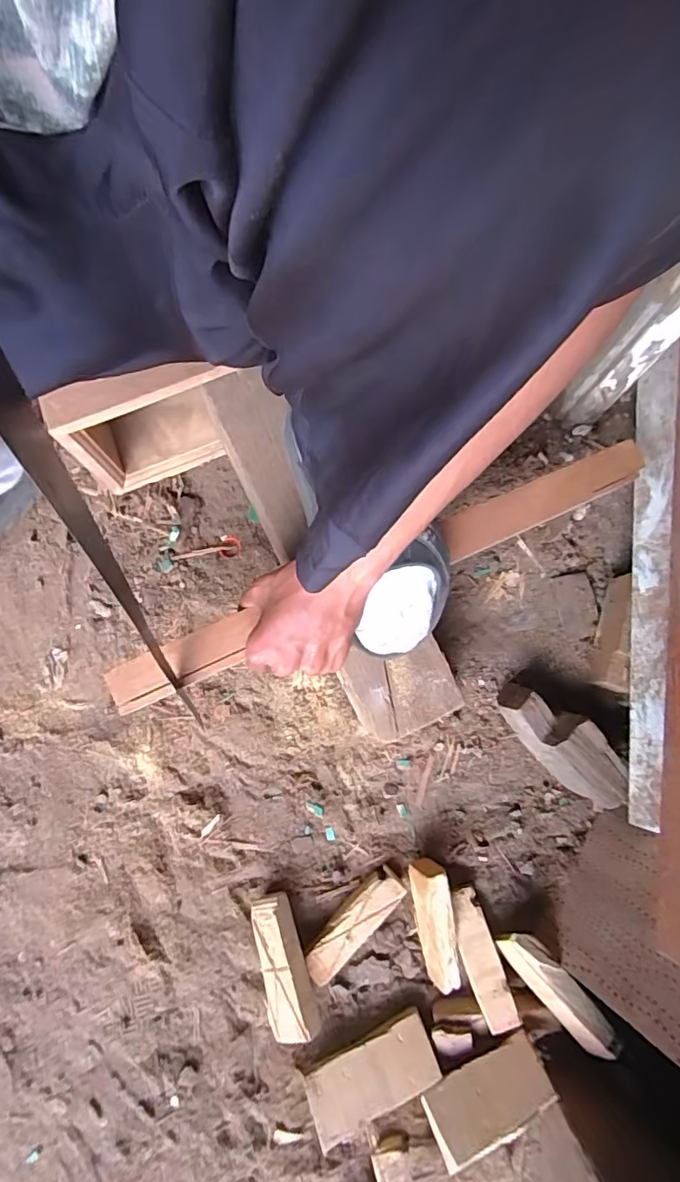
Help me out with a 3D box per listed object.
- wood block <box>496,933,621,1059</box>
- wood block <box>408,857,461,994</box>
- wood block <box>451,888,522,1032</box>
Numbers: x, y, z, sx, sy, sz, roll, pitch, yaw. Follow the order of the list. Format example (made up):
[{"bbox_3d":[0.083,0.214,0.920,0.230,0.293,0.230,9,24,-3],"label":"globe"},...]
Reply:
[{"bbox_3d":[0.212,0.389,0.509,0.037,0.032,0.122,-41,67,-9],"label":"wood block"},{"bbox_3d":[0.100,0.346,0.542,0.035,0.040,0.127,-9,77,-3],"label":"wood block"},{"bbox_3d":[0.145,0.377,0.531,0.035,0.017,0.125,-16,78,-4],"label":"wood block"}]

